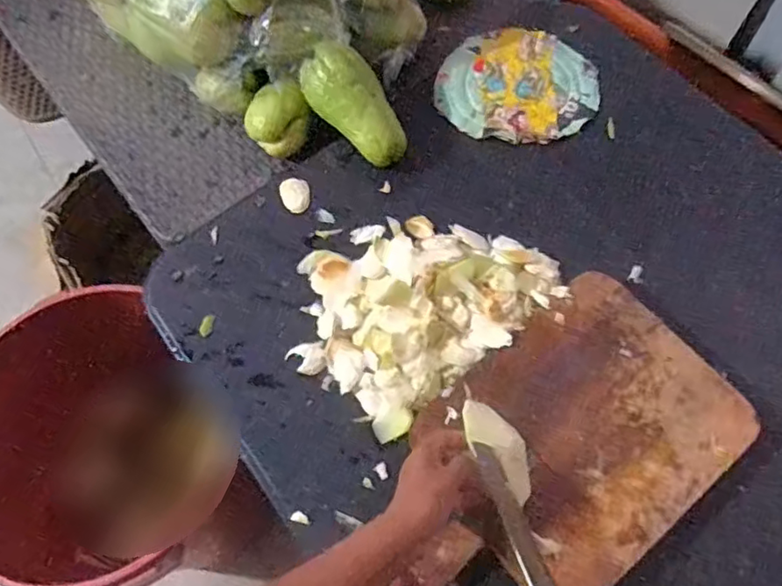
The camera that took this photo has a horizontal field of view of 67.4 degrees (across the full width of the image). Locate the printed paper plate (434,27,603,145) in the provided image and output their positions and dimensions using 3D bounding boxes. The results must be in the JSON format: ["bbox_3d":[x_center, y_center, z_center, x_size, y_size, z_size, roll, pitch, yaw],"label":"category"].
[{"bbox_3d":[0.173,-0.282,0.797,0.207,0.010,0.191,-1,65,2],"label":"printed paper plate"}]

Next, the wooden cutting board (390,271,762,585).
[{"bbox_3d":[0.161,0.165,0.591,0.378,0.037,0.232,-36,68,-17],"label":"wooden cutting board"}]

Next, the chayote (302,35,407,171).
[{"bbox_3d":[-0.048,-0.236,0.723,0.070,0.060,0.173,-36,89,-17],"label":"chayote"}]

